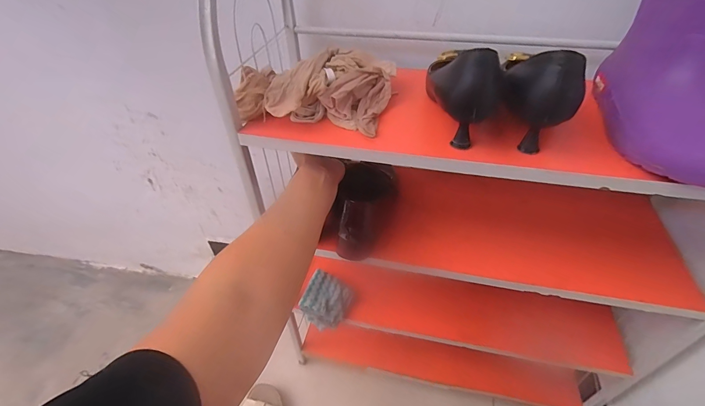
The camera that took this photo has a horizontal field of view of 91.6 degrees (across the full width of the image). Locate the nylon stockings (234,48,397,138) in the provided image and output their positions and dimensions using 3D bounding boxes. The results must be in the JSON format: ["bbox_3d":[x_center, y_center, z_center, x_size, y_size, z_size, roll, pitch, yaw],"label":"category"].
[{"bbox_3d":[-0.042,-0.147,0.433,0.171,0.049,0.143,9,44,12],"label":"nylon stockings"}]

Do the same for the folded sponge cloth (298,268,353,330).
[{"bbox_3d":[-0.049,0.187,0.659,0.087,0.034,0.094,16,46,18],"label":"folded sponge cloth"}]

